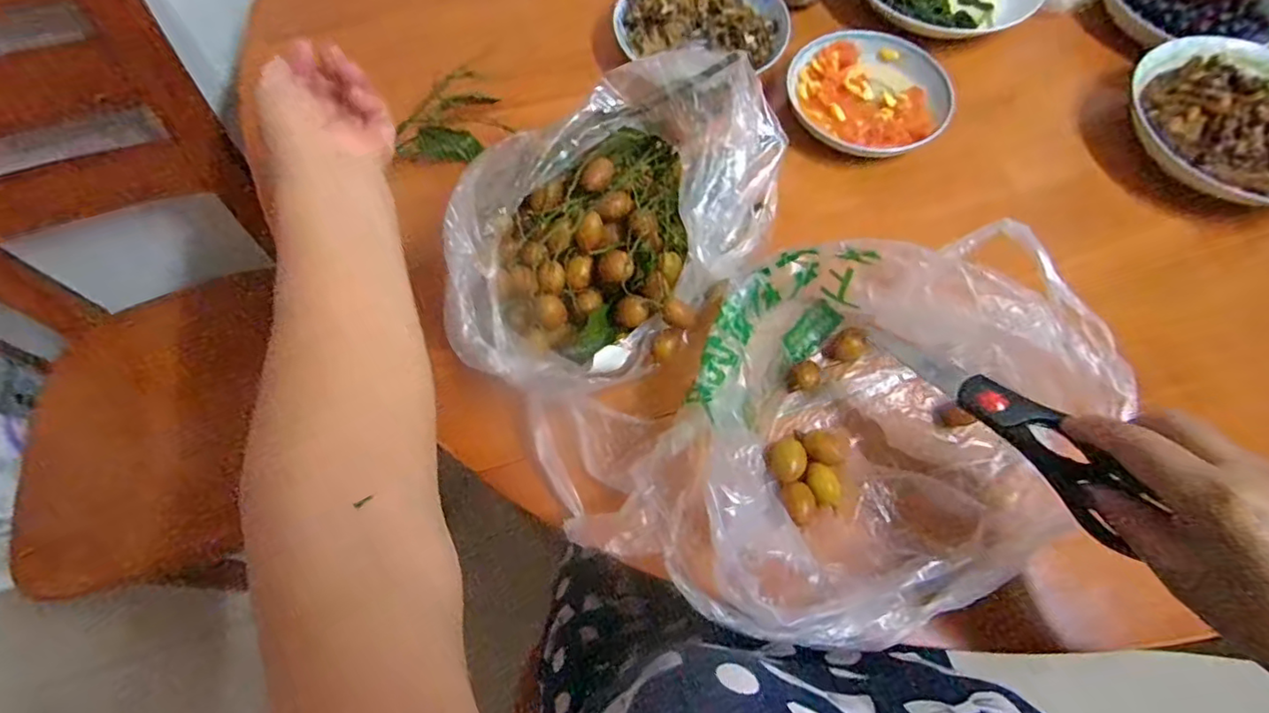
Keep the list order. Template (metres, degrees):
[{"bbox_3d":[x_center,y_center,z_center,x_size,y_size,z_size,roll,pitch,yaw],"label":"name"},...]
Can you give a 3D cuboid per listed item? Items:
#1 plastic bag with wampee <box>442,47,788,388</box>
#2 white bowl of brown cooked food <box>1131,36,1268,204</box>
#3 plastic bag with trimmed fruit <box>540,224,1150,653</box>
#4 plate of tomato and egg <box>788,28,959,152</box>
[{"bbox_3d":[-0.006,-0.089,0.408,0.259,0.124,0.166,-22,68,-10],"label":"plastic bag with wampee"},{"bbox_3d":[0.563,-0.210,0.527,0.206,0.045,0.155,39,71,15],"label":"white bowl of brown cooked food"},{"bbox_3d":[0.137,0.050,0.389,0.361,0.094,0.235,-23,68,-11],"label":"plastic bag with trimmed fruit"},{"bbox_3d":[0.222,-0.253,0.553,0.149,0.033,0.149,0,66,-1],"label":"plate of tomato and egg"}]

